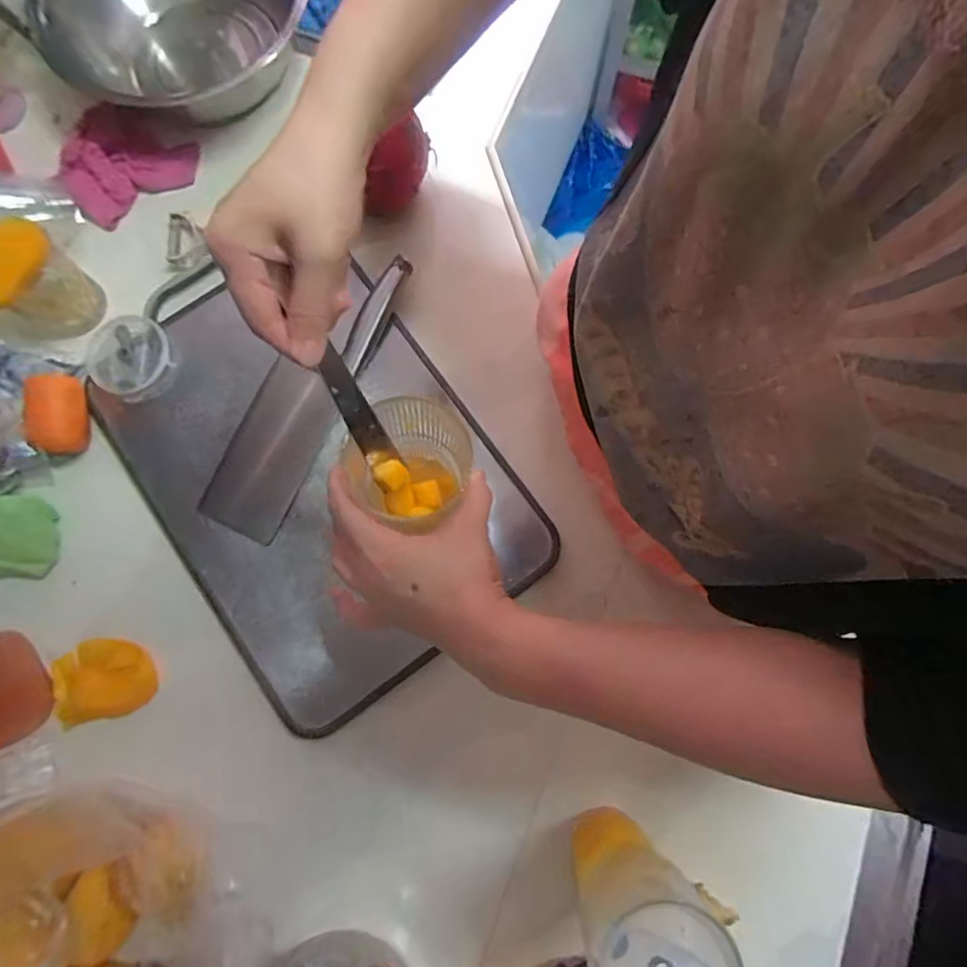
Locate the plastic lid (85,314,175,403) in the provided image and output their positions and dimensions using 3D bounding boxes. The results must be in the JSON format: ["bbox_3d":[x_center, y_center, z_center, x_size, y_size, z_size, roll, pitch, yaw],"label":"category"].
[{"bbox_3d":[-0.358,-0.124,0.540,0.079,0.015,0.089,-19,80,-3],"label":"plastic lid"}]

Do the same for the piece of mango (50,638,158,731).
[{"bbox_3d":[-0.350,0.180,0.495,0.079,0.024,0.071,-13,80,-2],"label":"piece of mango"}]

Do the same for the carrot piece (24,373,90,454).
[{"bbox_3d":[-0.408,-0.071,0.512,0.033,0.037,0.079,-8,80,-1],"label":"carrot piece"}]

